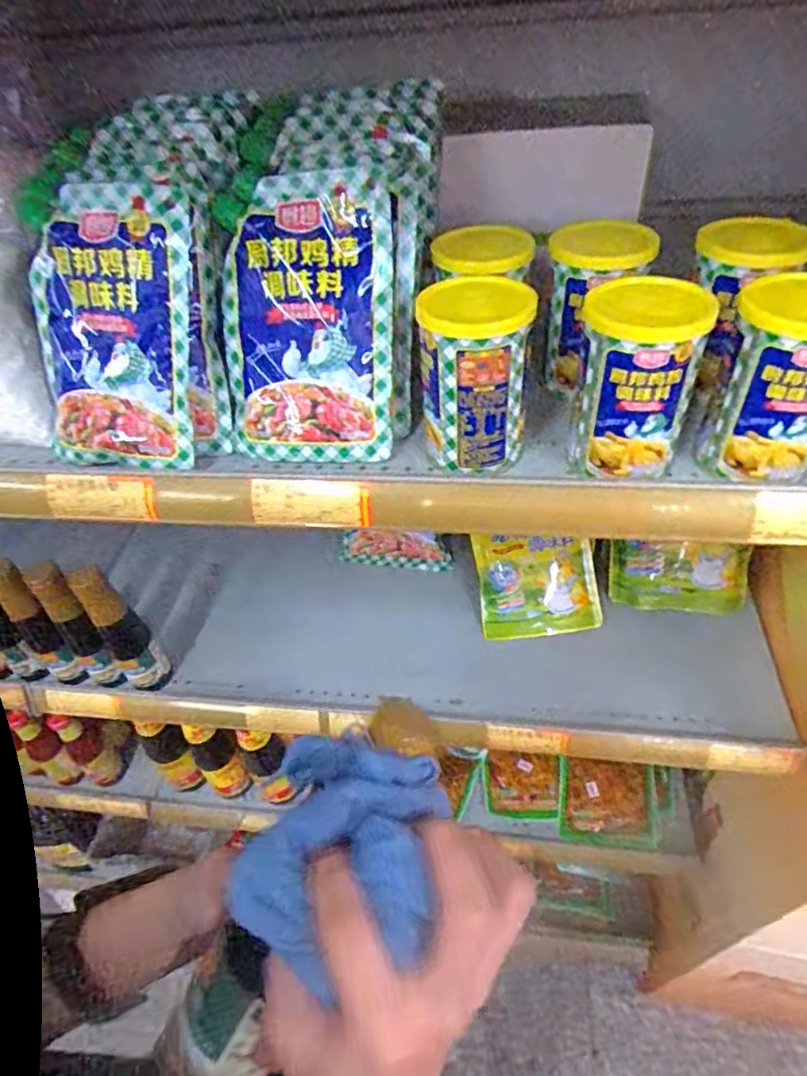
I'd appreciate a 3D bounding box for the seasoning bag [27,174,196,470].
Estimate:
[{"bbox_3d":[-0.212,-0.150,0.439,0.124,0.191,0.029,7,18,8],"label":"seasoning bag"}]

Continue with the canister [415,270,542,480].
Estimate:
[{"bbox_3d":[0.048,-0.111,0.416,0.076,0.111,0.068,-3,47,4],"label":"canister"}]

